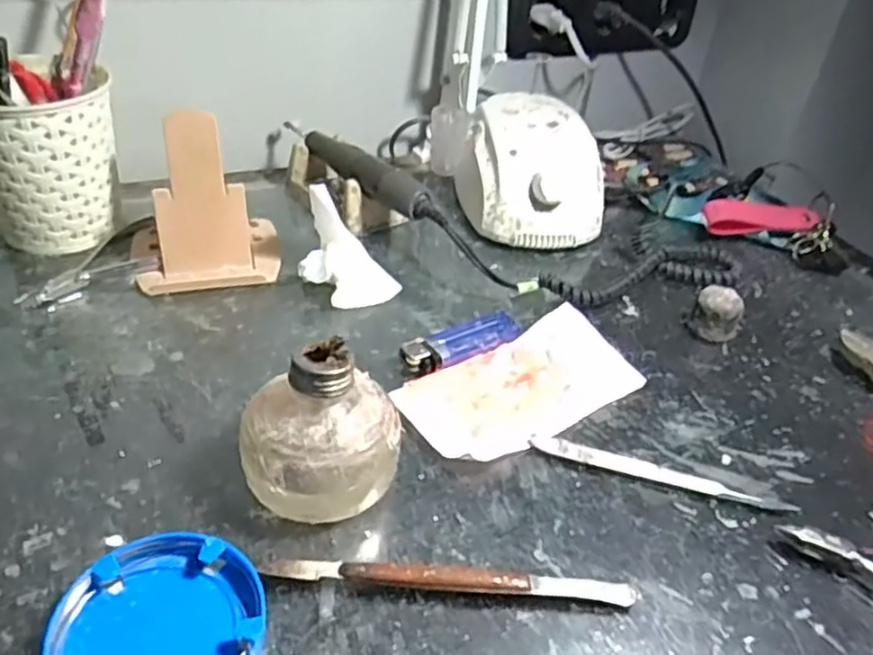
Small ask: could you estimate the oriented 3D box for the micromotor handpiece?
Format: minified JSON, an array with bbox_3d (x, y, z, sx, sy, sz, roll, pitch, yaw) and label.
[{"bbox_3d":[-0.067,-0.129,0.548,0.176,0.022,0.024,34,46,30],"label":"micromotor handpiece"}]

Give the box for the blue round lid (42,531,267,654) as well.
[{"bbox_3d":[-0.110,0.120,0.277,0.079,0.015,0.076,4,38,-3],"label":"blue round lid"}]

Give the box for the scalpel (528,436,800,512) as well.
[{"bbox_3d":[0.117,0.078,0.369,0.135,0.005,0.010,14,39,9],"label":"scalpel"}]

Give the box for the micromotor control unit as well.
[{"bbox_3d":[0.075,-0.128,0.569,0.102,0.082,0.126,0,39,-9],"label":"micromotor control unit"}]

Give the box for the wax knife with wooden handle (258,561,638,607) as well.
[{"bbox_3d":[0.007,0.112,0.308,0.161,0.010,0.010,5,38,-2],"label":"wax knife with wooden handle"}]

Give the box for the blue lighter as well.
[{"bbox_3d":[0.016,0.009,0.439,0.080,0.012,0.027,-17,44,-27],"label":"blue lighter"}]

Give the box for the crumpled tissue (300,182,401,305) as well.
[{"bbox_3d":[-0.055,-0.050,0.461,0.063,0.067,0.050,8,38,1],"label":"crumpled tissue"}]

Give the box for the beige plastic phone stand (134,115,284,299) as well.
[{"bbox_3d":[-0.157,-0.086,0.467,0.096,0.100,0.077,-9,41,-19],"label":"beige plastic phone stand"}]

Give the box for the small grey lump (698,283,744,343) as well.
[{"bbox_3d":[0.192,-0.009,0.473,0.030,0.035,0.026,26,42,22],"label":"small grey lump"}]

